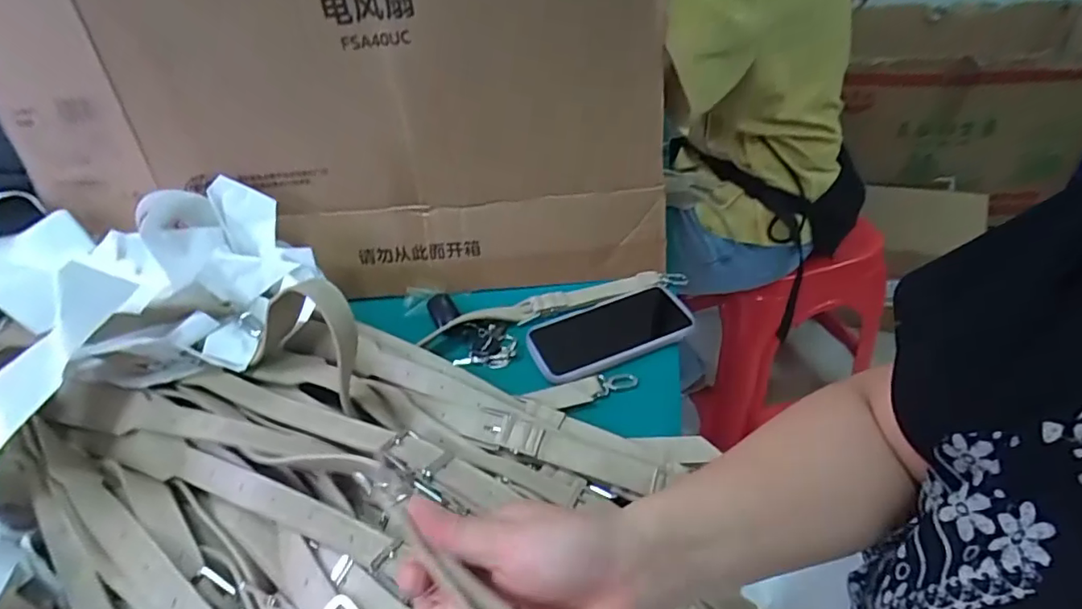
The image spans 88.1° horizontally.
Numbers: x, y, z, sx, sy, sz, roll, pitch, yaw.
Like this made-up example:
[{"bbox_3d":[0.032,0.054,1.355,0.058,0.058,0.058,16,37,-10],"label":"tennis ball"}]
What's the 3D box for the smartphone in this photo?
[{"bbox_3d":[0.073,0.026,0.584,0.168,0.011,0.087,-18,43,-12],"label":"smartphone"}]

